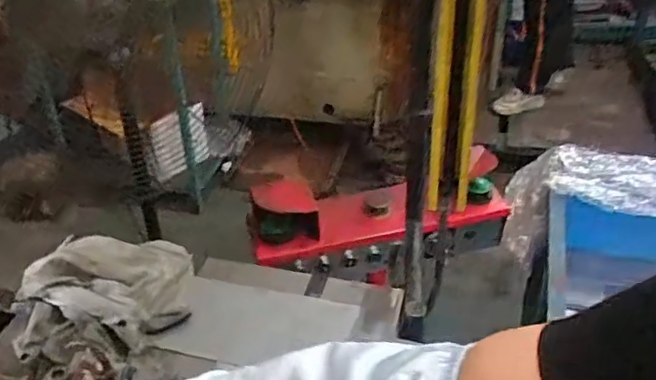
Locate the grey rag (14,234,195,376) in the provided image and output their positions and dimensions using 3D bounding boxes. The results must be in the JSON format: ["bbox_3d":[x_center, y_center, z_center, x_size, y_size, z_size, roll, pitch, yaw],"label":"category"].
[{"bbox_3d":[-0.275,0.129,0.787,0.190,0.065,0.200,3,36,10],"label":"grey rag"}]

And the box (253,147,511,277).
[{"bbox_3d":[0.111,0.059,1.338,0.545,0.215,0.155,-11,36,-10],"label":"box"}]

